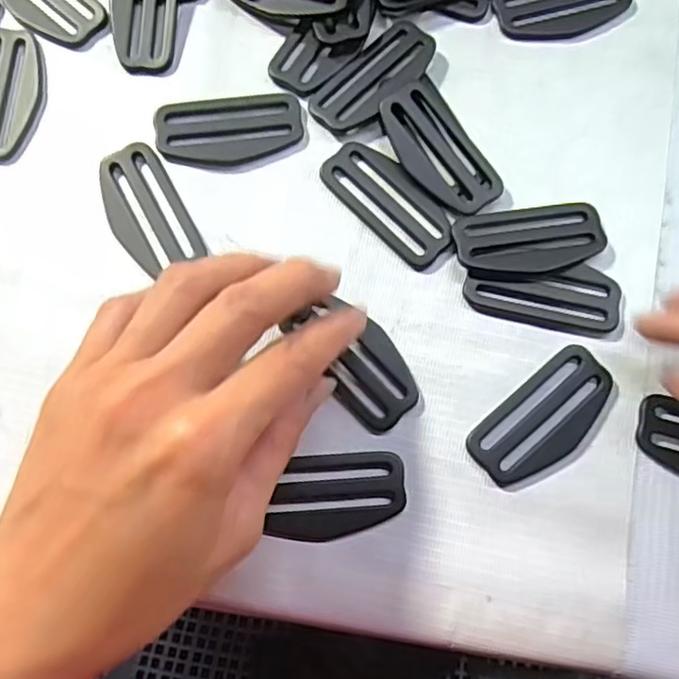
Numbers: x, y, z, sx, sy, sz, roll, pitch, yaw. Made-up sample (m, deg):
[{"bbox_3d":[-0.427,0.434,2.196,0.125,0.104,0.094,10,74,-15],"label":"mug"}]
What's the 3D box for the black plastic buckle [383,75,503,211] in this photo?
[{"bbox_3d":[0.039,-0.076,0.258,0.030,0.008,0.058,-29,84,-5],"label":"black plastic buckle"}]

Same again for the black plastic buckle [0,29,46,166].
[{"bbox_3d":[-0.140,-0.103,0.266,0.030,0.004,0.061,3,76,0],"label":"black plastic buckle"}]

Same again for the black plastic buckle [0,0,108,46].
[{"bbox_3d":[-0.130,-0.151,0.279,0.060,0.004,0.030,41,79,9],"label":"black plastic buckle"}]

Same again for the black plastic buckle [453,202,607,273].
[{"bbox_3d":[0.075,-0.040,0.250,0.059,0.006,0.027,-7,76,-2],"label":"black plastic buckle"}]

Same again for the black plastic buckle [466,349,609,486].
[{"bbox_3d":[0.076,0.029,0.234,0.059,0.004,0.030,-41,80,-9],"label":"black plastic buckle"}]

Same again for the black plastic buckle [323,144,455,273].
[{"bbox_3d":[0.020,-0.056,0.255,0.026,0.004,0.058,-42,80,-10],"label":"black plastic buckle"}]

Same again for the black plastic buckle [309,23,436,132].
[{"bbox_3d":[0.014,-0.110,0.267,0.057,0.004,0.025,-42,80,-10],"label":"black plastic buckle"}]

